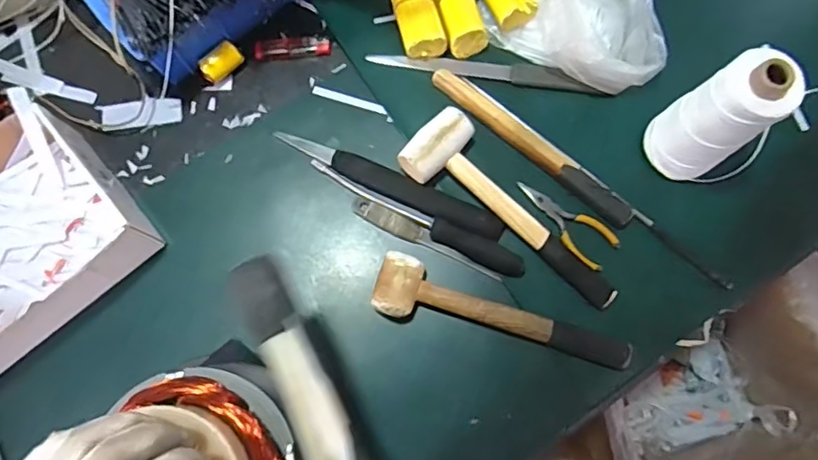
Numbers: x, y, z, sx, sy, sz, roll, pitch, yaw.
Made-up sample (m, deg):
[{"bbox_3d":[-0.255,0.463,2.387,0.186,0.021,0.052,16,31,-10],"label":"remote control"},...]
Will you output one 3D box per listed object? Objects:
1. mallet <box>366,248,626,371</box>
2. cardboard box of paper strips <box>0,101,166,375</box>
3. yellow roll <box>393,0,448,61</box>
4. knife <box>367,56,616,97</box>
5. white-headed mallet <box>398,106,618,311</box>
[{"bbox_3d":[0.095,0.091,0.554,0.263,0.039,0.060,19,79,3],"label":"mallet"},{"bbox_3d":[-0.408,0.025,0.551,0.251,0.064,0.190,-42,82,-8],"label":"cardboard box of paper strips"},{"bbox_3d":[0.006,-0.252,0.632,0.044,0.038,0.118,-13,79,-4],"label":"yellow roll"},{"bbox_3d":[0.088,-0.182,0.630,0.263,0.016,0.024,6,79,0],"label":"knife"},{"bbox_3d":[0.102,-0.011,0.576,0.081,0.041,0.261,-43,82,-8],"label":"white-headed mallet"}]

